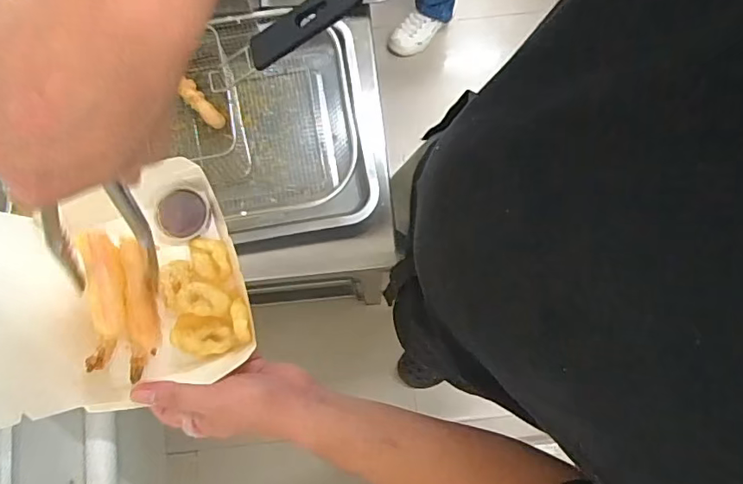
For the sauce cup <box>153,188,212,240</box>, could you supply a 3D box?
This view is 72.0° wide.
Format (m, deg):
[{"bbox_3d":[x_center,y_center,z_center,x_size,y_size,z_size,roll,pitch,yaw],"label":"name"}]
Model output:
[{"bbox_3d":[-0.168,-0.025,0.456,0.042,0.022,0.044,0,78,0],"label":"sauce cup"}]

